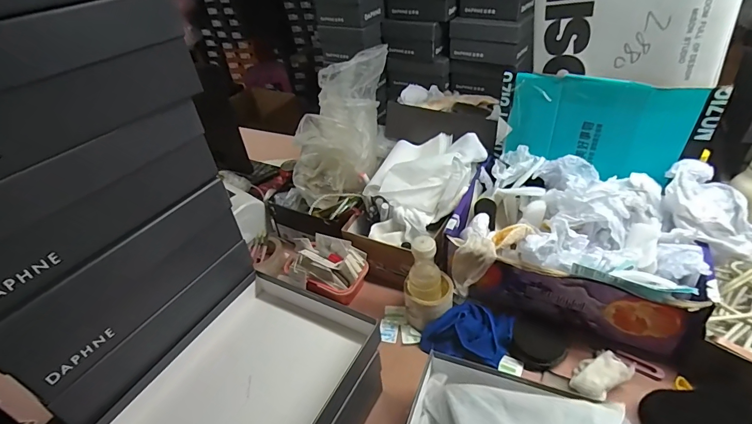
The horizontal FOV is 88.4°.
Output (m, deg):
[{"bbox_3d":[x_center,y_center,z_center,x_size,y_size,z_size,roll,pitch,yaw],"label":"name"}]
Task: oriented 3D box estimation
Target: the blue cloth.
[{"bbox_3d":[0.158,0.211,0.679,0.149,0.048,0.103,9,41,18],"label":"blue cloth"}]

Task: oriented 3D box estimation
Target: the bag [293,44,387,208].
[{"bbox_3d":[-0.094,-0.200,0.898,0.195,0.252,0.285,4,40,14],"label":"bag"}]

